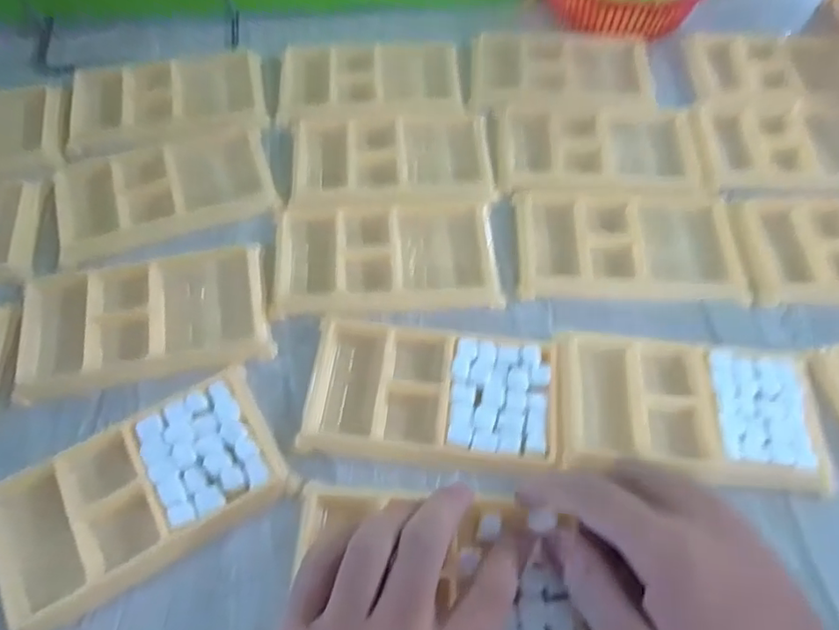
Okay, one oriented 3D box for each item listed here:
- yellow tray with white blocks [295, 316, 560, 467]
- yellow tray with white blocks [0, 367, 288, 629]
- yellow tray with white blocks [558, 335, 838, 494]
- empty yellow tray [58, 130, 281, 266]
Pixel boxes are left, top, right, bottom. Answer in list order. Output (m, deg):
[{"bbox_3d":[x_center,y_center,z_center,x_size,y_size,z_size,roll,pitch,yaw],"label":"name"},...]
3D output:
[{"bbox_3d":[0.006,0.041,0.310,0.129,0.011,0.073,6,61,2],"label":"yellow tray with white blocks"},{"bbox_3d":[-0.134,0.085,0.281,0.129,0.012,0.068,-28,66,-15],"label":"yellow tray with white blocks"},{"bbox_3d":[0.141,0.049,0.303,0.131,0.012,0.073,4,61,1],"label":"yellow tray with white blocks"},{"bbox_3d":[-0.161,-0.081,0.371,0.129,0.009,0.073,-17,63,-10],"label":"empty yellow tray"}]

